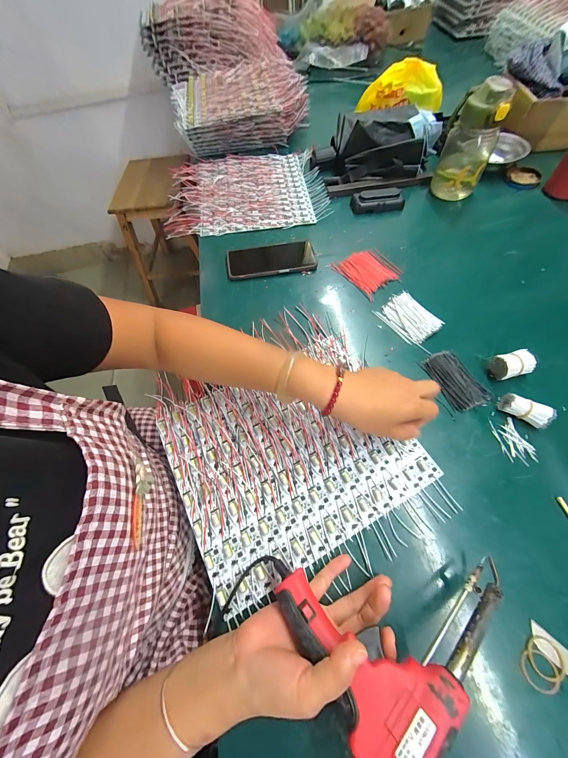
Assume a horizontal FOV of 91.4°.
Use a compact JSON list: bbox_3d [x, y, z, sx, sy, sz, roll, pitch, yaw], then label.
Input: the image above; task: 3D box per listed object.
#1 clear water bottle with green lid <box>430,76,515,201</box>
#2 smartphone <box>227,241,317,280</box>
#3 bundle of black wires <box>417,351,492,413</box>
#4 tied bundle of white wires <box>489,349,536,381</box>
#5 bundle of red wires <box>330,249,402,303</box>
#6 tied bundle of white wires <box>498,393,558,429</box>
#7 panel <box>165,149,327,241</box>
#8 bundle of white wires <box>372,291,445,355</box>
[{"bbox_3d":[0.352,-0.446,0.527,0.093,0.167,0.074,27,68,15],"label":"clear water bottle with green lid"},{"bbox_3d":[-0.026,-0.231,0.531,0.164,0.013,0.085,-8,63,-1],"label":"smartphone"},{"bbox_3d":[0.242,0.001,0.391,0.058,0.006,0.089,-22,64,-8],"label":"bundle of black wires"},{"bbox_3d":[0.315,-0.018,0.385,0.048,0.030,0.031,-11,63,-3],"label":"tied bundle of white wires"},{"bbox_3d":[0.151,-0.198,0.506,0.085,0.012,0.103,-36,67,-14],"label":"bundle of red wires"},{"bbox_3d":[0.311,0.041,0.356,0.054,0.025,0.026,29,68,16],"label":"tied bundle of white wires"},{"bbox_3d":[-0.089,-0.439,0.645,0.351,0.020,0.289,-5,63,0],"label":"panel"},{"bbox_3d":[0.205,-0.097,0.447,0.066,0.010,0.100,-34,67,-14],"label":"bundle of white wires"}]

